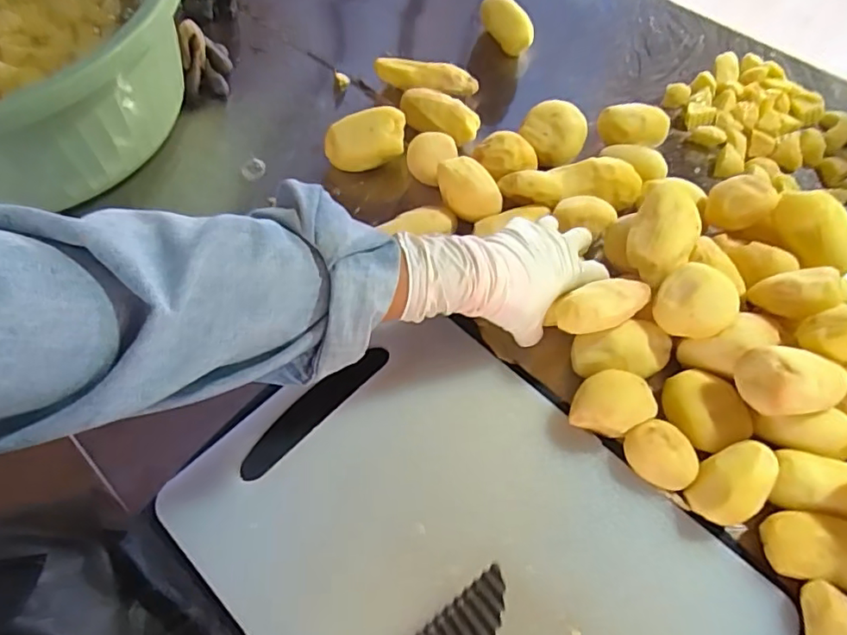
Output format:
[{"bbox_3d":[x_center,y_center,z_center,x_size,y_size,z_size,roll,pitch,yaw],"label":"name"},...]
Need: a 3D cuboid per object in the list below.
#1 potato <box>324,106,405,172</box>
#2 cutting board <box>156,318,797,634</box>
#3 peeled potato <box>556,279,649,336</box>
[{"bbox_3d":[-0.062,-0.184,0.603,0.084,0.055,0.056,-8,60,-4],"label":"potato"},{"bbox_3d":[0.028,0.176,0.403,0.387,0.017,0.275,40,67,21],"label":"cutting board"},{"bbox_3d":[0.145,-0.010,0.445,0.084,0.028,0.033,-18,61,-15],"label":"peeled potato"}]

